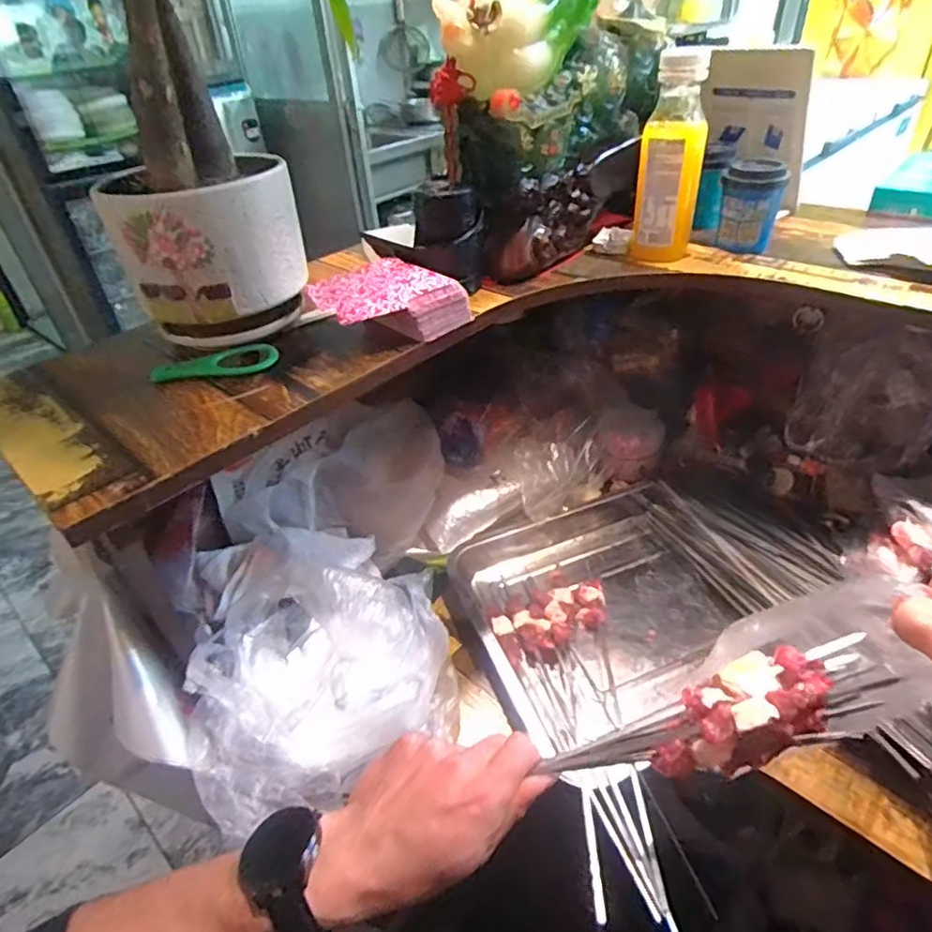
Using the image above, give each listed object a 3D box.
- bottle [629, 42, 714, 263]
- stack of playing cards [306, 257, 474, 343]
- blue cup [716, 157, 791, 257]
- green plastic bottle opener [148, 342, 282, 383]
[{"bbox_3d":[0.189,-0.280,0.541,0.053,0.165,0.048,9,41,17],"label":"bottle"},{"bbox_3d":[-0.066,-0.139,0.502,0.109,0.040,0.099,-26,43,-25],"label":"stack of playing cards"},{"bbox_3d":[0.275,-0.252,0.575,0.055,0.072,0.047,7,40,15],"label":"blue cup"},{"bbox_3d":[-0.200,-0.082,0.472,0.096,0.006,0.042,-10,39,-6],"label":"green plastic bottle opener"}]

